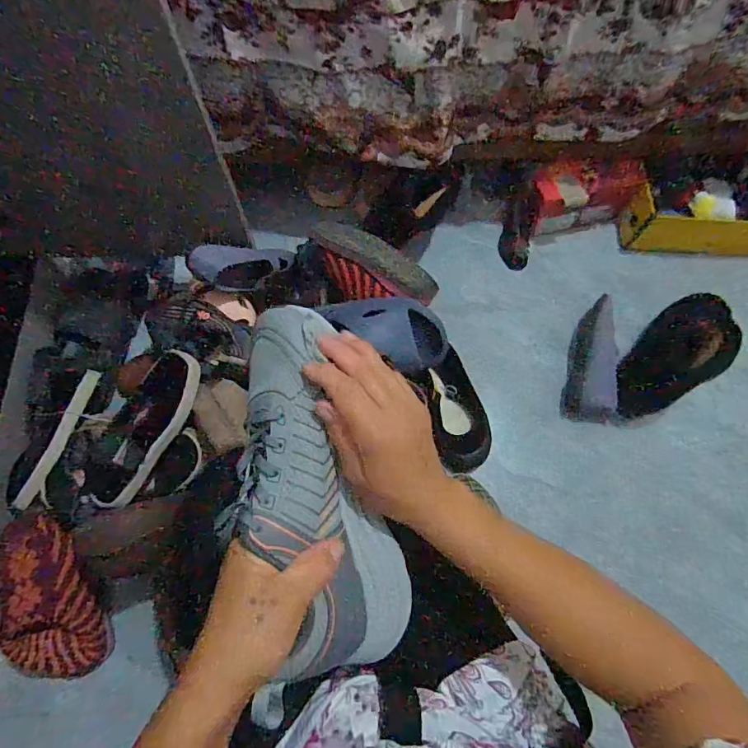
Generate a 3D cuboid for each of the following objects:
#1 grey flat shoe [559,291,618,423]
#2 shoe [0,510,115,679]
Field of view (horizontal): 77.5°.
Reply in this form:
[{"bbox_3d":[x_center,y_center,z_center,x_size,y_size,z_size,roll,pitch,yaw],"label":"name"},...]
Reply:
[{"bbox_3d":[0.377,-0.028,0.810,0.077,0.059,0.226,8,71,2],"label":"grey flat shoe"},{"bbox_3d":[-0.436,0.302,0.616,0.098,0.056,0.235,-18,92,-7],"label":"shoe"}]

